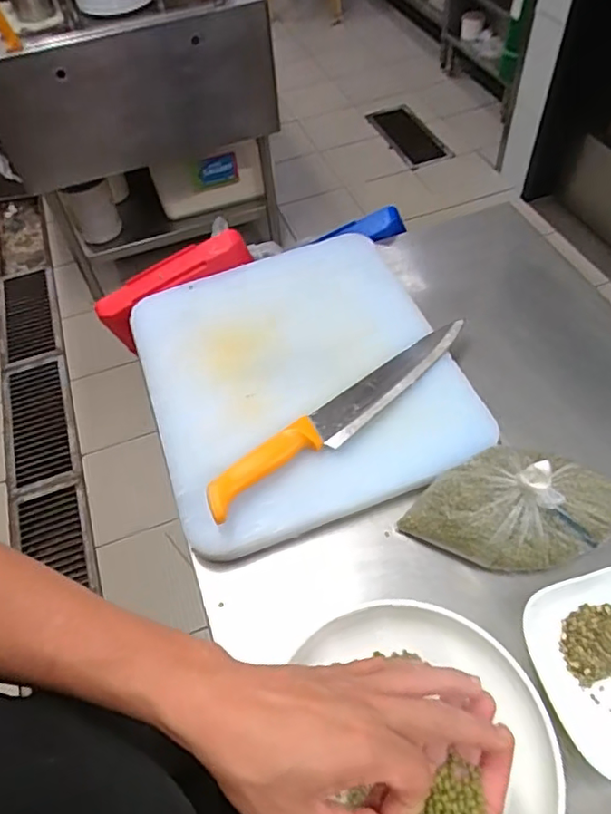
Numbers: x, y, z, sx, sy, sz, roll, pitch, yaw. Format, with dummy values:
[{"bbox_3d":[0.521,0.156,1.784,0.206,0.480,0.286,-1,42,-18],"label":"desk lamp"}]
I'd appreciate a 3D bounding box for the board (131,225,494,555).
[{"bbox_3d":[-0.012,-0.047,0.688,0.343,0.030,0.391,-18,55,-8],"label":"board"}]

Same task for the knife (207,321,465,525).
[{"bbox_3d":[0.045,0.002,0.621,0.357,0.025,0.045,-37,60,-20],"label":"knife"}]

